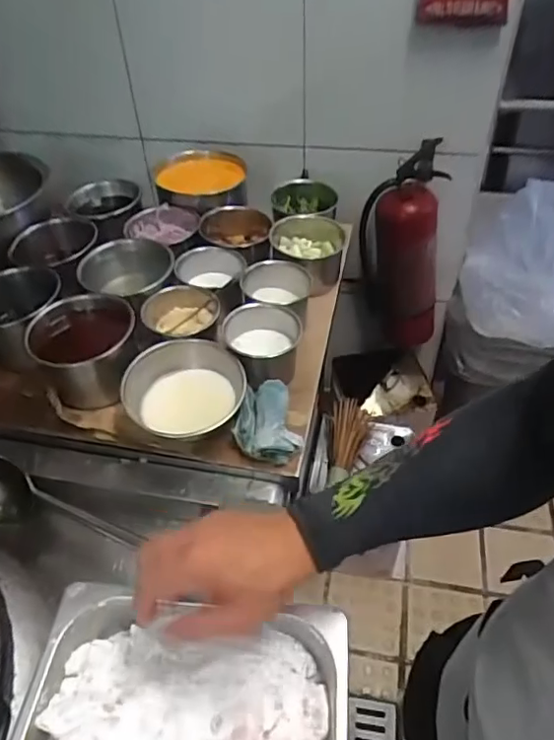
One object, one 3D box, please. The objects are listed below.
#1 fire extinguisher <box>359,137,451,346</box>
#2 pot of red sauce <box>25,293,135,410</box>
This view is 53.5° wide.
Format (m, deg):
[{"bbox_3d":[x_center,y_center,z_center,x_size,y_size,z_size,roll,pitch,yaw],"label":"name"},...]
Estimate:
[{"bbox_3d":[0.289,-0.259,1.260,0.184,0.513,0.153,11,46,13],"label":"fire extinguisher"},{"bbox_3d":[-0.282,-0.028,0.824,0.145,0.132,0.131,-18,47,-16],"label":"pot of red sauce"}]

